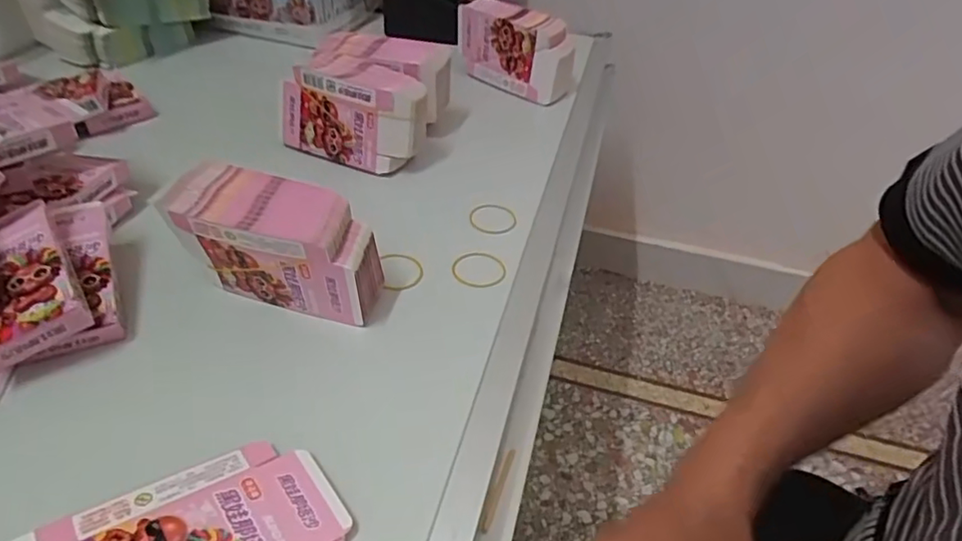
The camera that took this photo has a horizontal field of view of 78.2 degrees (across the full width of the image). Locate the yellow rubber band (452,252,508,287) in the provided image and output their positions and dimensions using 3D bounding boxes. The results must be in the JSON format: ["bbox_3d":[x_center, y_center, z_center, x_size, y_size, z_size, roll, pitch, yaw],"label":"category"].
[{"bbox_3d":[-0.002,-0.001,0.492,0.044,0.004,0.042,3,43,-3],"label":"yellow rubber band"}]

